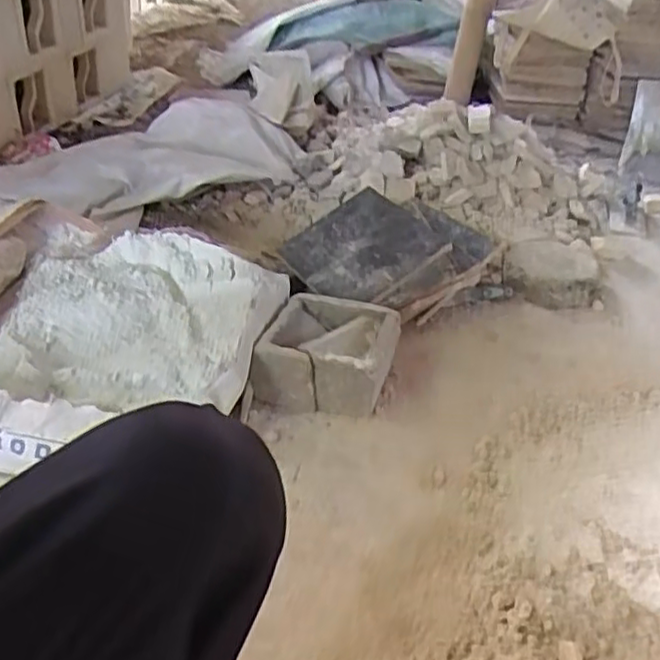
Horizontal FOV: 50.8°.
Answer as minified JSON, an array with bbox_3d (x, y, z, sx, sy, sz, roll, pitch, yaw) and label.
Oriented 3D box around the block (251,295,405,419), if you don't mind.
[{"bbox_3d":[0.000,0.042,1.175,0.206,0.108,0.218,11,36,11],"label":"block"}]

